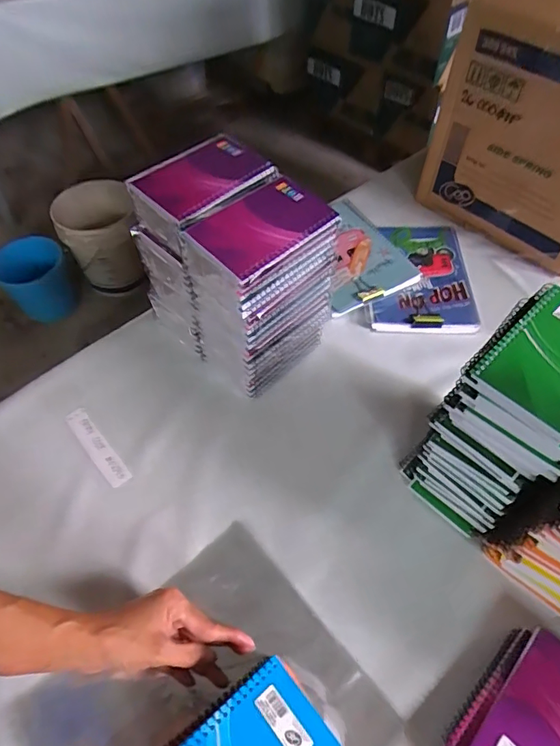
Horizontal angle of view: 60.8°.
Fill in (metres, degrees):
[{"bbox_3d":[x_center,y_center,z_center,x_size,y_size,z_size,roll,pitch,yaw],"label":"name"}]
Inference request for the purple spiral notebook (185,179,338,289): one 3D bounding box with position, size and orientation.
[{"bbox_3d":[-0.021,-0.142,0.459,0.127,0.017,0.091,-38,63,-24],"label":"purple spiral notebook"}]

